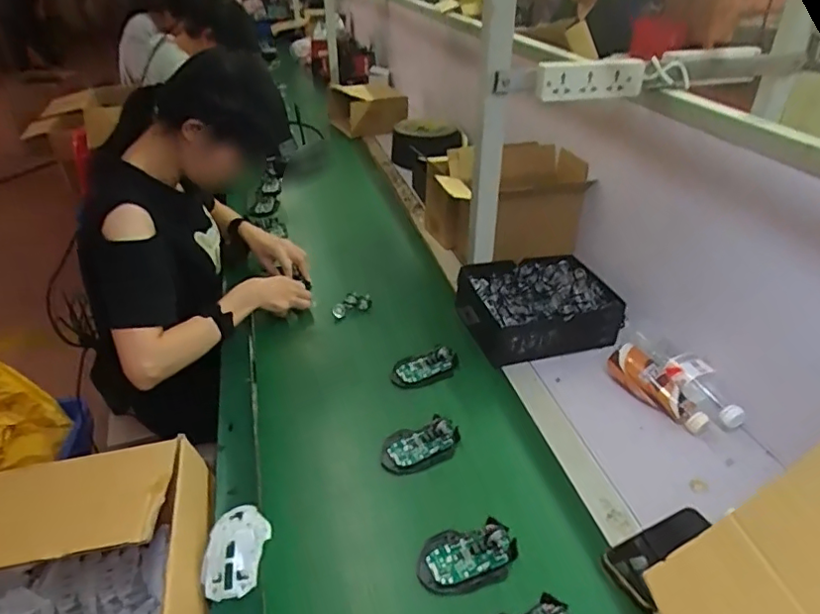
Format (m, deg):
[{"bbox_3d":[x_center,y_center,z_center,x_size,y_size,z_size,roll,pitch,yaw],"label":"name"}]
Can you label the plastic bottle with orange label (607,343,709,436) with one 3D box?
[{"bbox_3d":[0.372,0.125,0.851,0.050,0.054,0.163,-23,53,-32],"label":"plastic bottle with orange label"}]

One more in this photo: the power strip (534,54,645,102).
[{"bbox_3d":[0.278,-0.348,0.861,0.170,0.058,0.031,-8,32,-12],"label":"power strip"}]

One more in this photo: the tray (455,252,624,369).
[{"bbox_3d":[0.219,0.002,0.994,0.263,0.096,0.197,-12,33,-17],"label":"tray"}]

